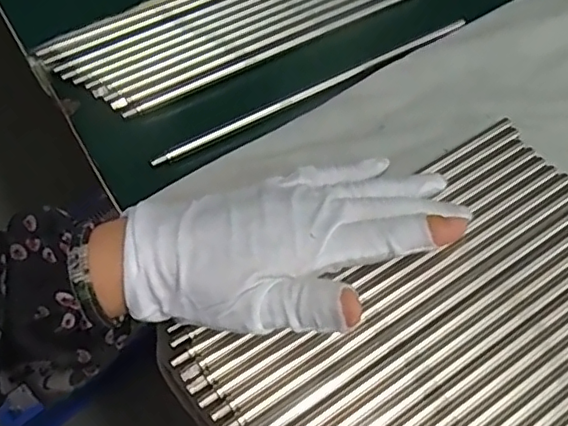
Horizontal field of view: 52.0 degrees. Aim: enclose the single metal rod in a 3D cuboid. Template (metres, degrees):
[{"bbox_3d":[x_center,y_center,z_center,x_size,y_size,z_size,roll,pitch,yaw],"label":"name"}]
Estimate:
[{"bbox_3d":[0.021,-0.079,0.368,0.223,0.011,0.012,-26,60,-17],"label":"single metal rod"}]

